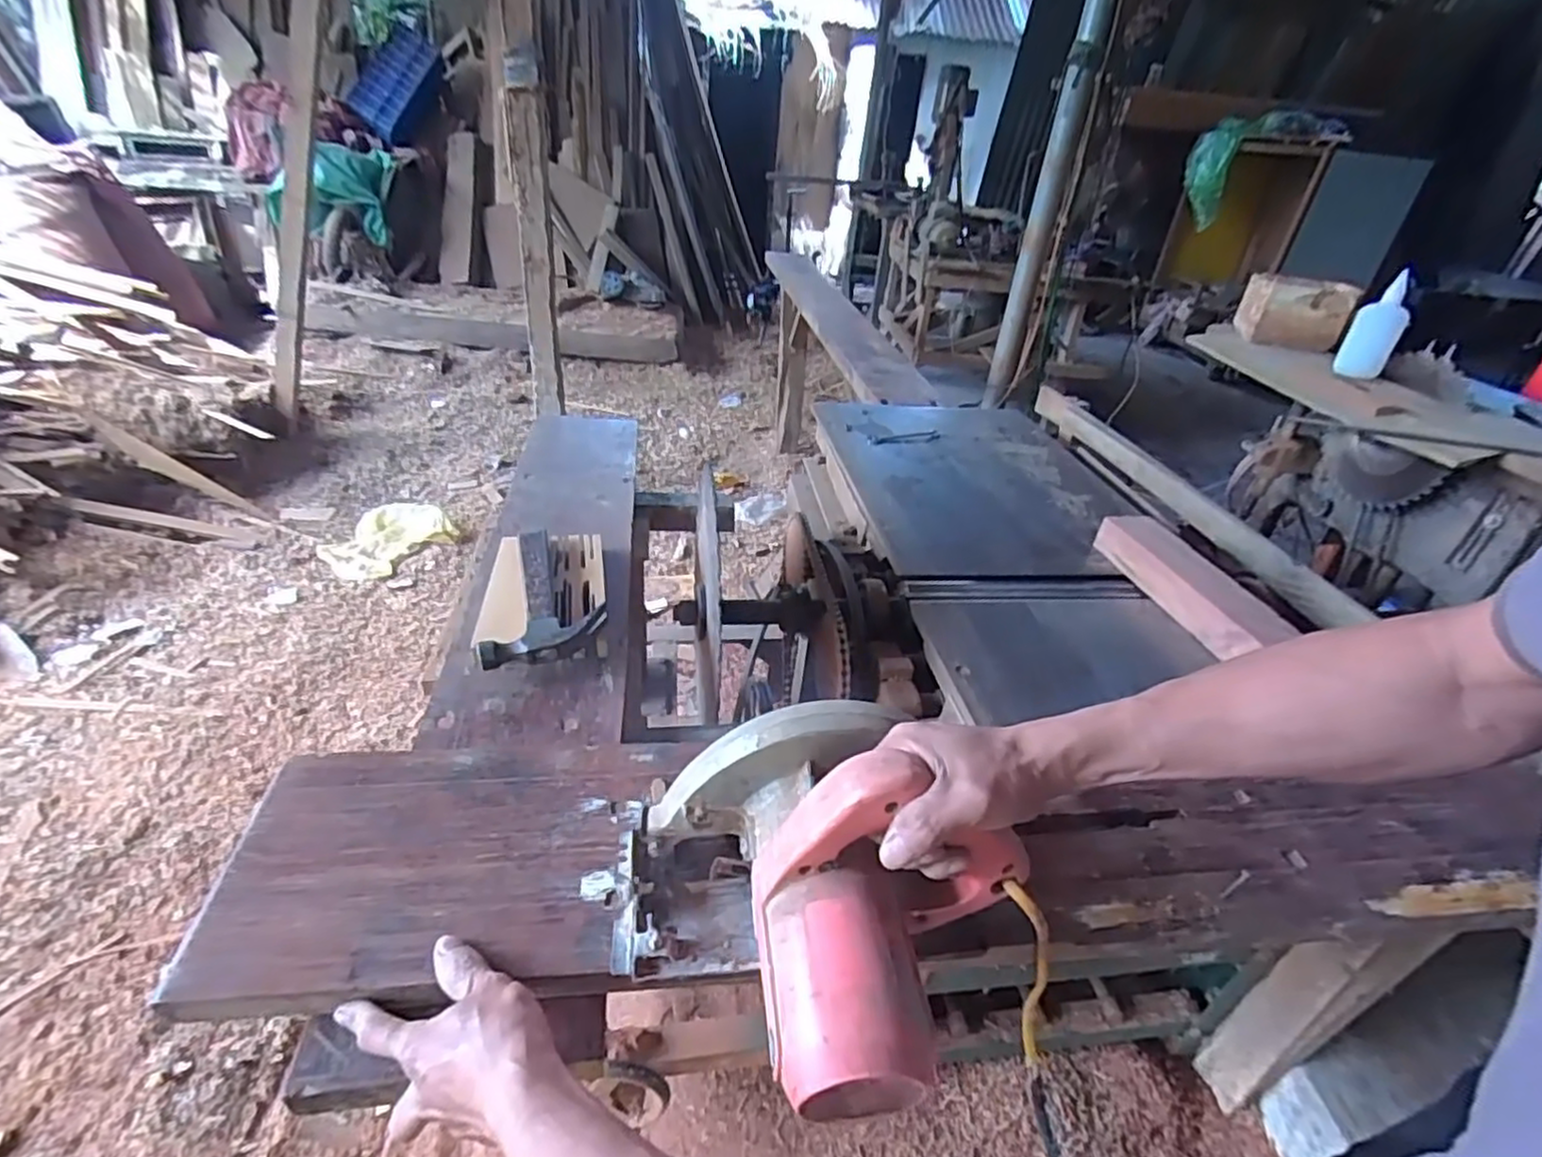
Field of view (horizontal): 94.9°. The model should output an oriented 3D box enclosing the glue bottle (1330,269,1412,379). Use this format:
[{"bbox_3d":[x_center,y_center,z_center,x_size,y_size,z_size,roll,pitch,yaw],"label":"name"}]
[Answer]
[{"bbox_3d":[1.162,-0.477,1.360,0.086,0.170,0.059,27,38,31],"label":"glue bottle"}]

